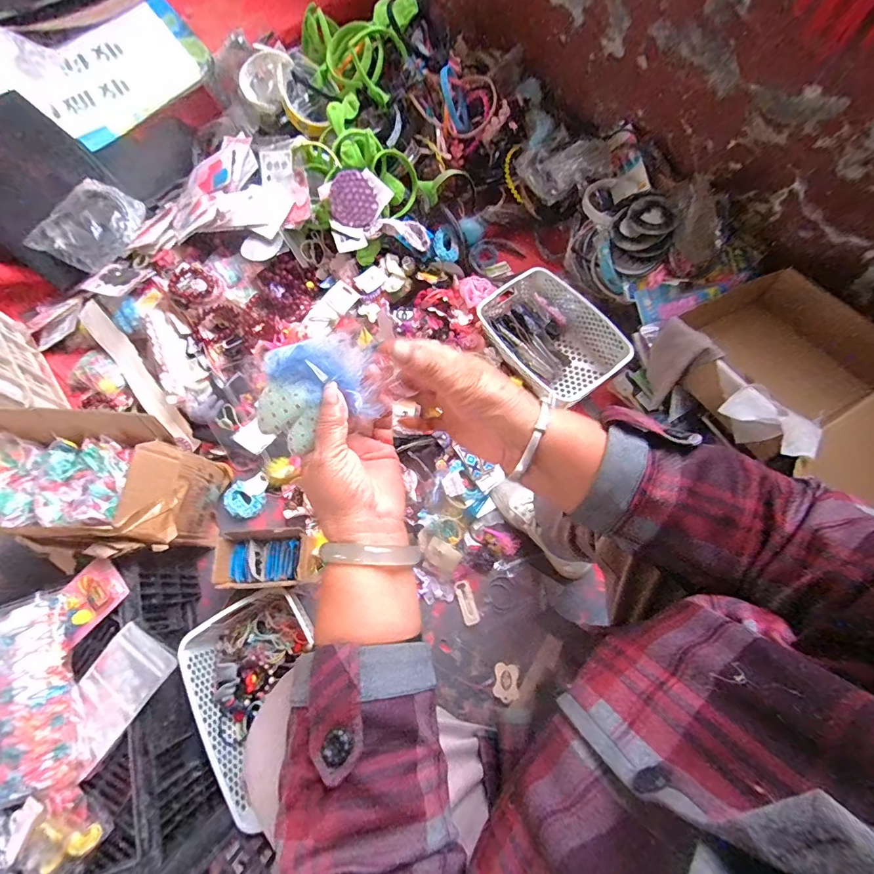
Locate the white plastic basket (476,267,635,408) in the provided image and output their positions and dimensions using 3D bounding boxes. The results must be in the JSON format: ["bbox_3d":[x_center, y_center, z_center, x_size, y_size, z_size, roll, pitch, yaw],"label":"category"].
[{"bbox_3d":[0.232,-0.214,0.892,0.207,0.097,0.306,-36,75,-12],"label":"white plastic basket"}]

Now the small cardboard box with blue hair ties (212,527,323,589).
[{"bbox_3d":[-0.292,0.204,0.711,0.155,0.052,0.096,-5,71,-2],"label":"small cardboard box with blue hair ties"}]

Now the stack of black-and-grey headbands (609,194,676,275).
[{"bbox_3d":[0.389,-0.386,0.793,0.113,0.076,0.130,31,74,10],"label":"stack of black-and-grey headbands"}]

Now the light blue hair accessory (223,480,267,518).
[{"bbox_3d":[-0.380,0.126,0.814,0.079,0.015,0.059,25,73,8],"label":"light blue hair accessory"}]

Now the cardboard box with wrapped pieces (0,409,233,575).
[{"bbox_3d":[-0.572,0.096,0.696,0.335,0.233,0.208,1,71,0],"label":"cardboard box with wrapped pieces"}]

